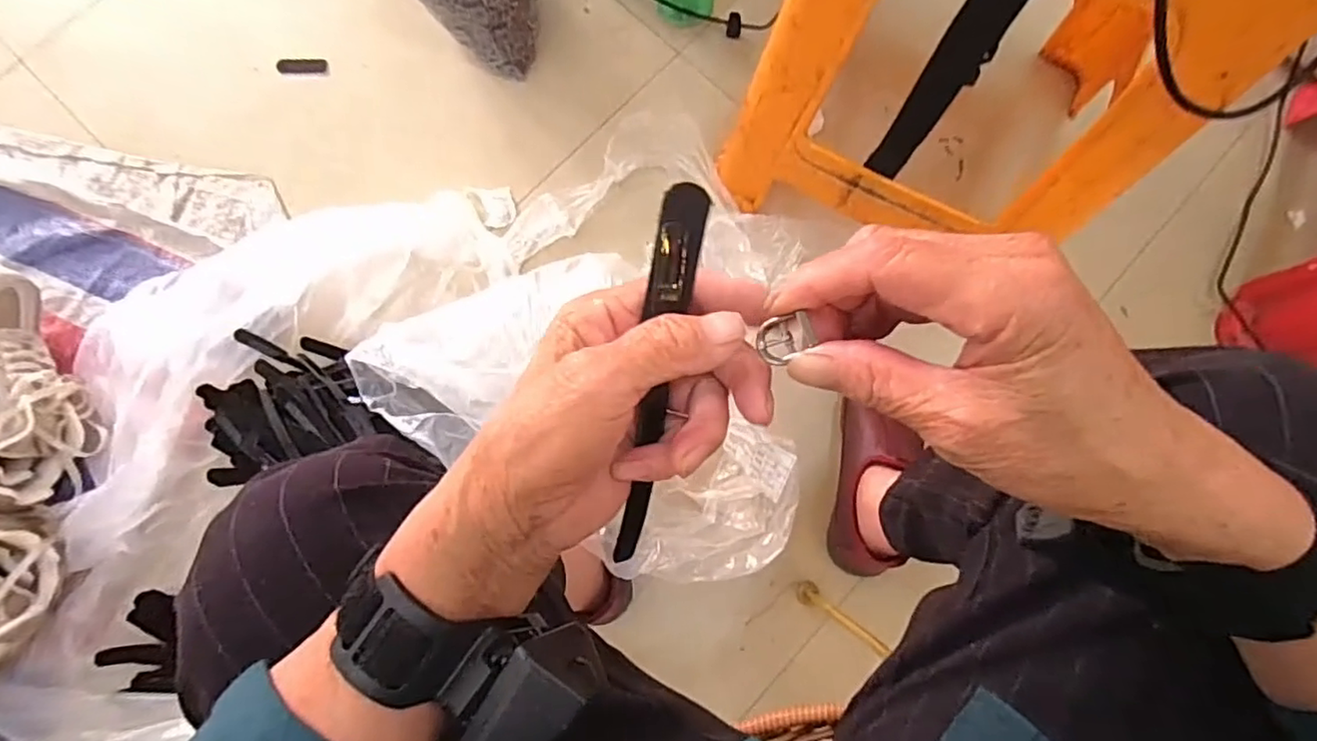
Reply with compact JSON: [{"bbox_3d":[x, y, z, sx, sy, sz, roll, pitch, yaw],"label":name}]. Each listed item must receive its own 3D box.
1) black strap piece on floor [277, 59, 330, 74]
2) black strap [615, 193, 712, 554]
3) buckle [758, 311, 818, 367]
[{"bbox_3d":[-0.454,-0.388,0.794,0.062,0.007,0.022,-6,77,-2],"label":"black strap piece on floor"},{"bbox_3d":[-0.001,0.007,0.237,0.016,0.008,0.150,9,108,1],"label":"black strap"},{"bbox_3d":[0.044,-0.011,0.214,0.018,0.004,0.016,-21,97,20],"label":"buckle"}]

